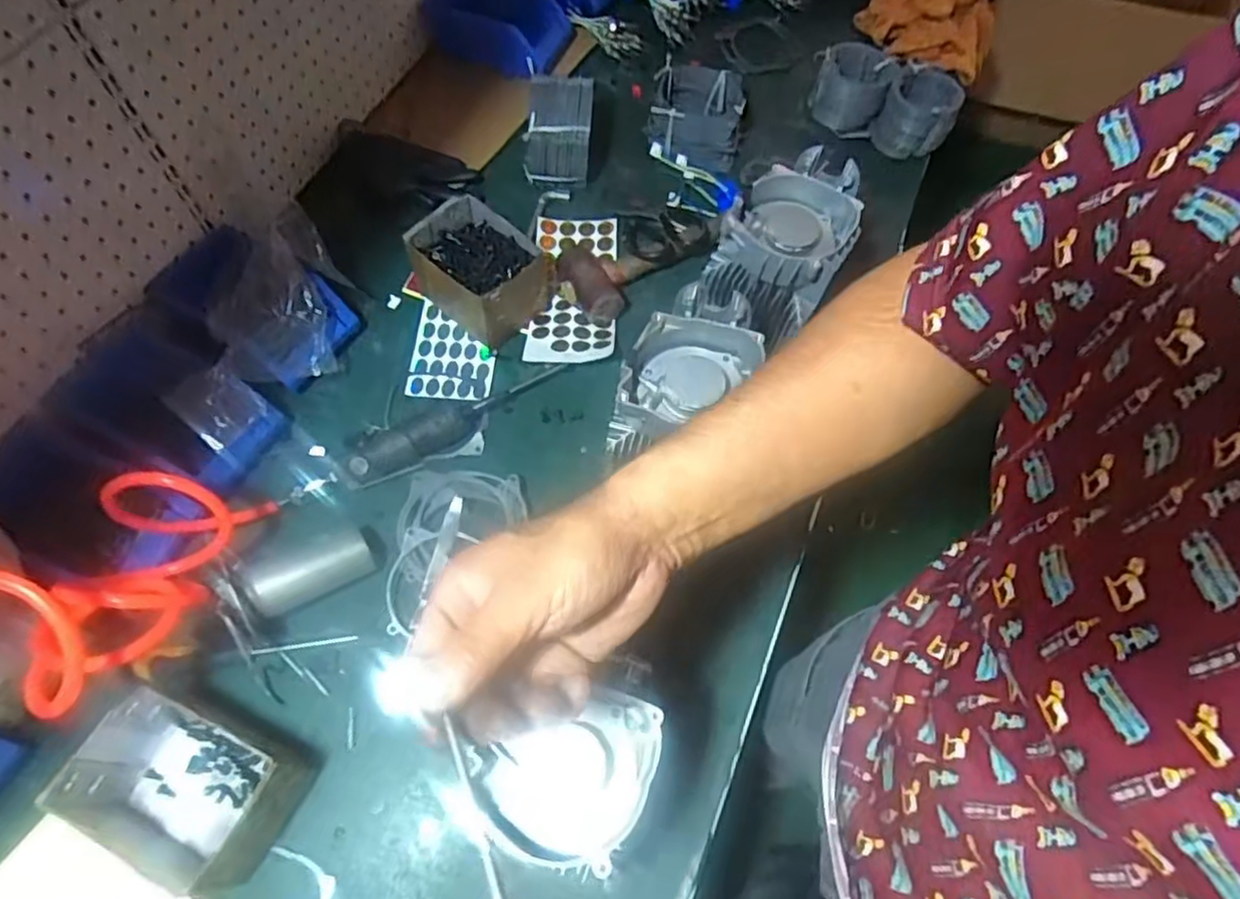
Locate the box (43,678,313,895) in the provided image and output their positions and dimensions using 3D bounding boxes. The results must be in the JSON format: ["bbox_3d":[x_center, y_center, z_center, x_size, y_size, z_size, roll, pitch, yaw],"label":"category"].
[{"bbox_3d":[-0.354,0.275,0.563,0.161,0.099,0.114,24,65,11],"label":"box"}]

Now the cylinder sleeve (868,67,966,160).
[{"bbox_3d":[0.431,-0.483,1.001,0.101,0.085,0.114,27,66,12],"label":"cylinder sleeve"}]

